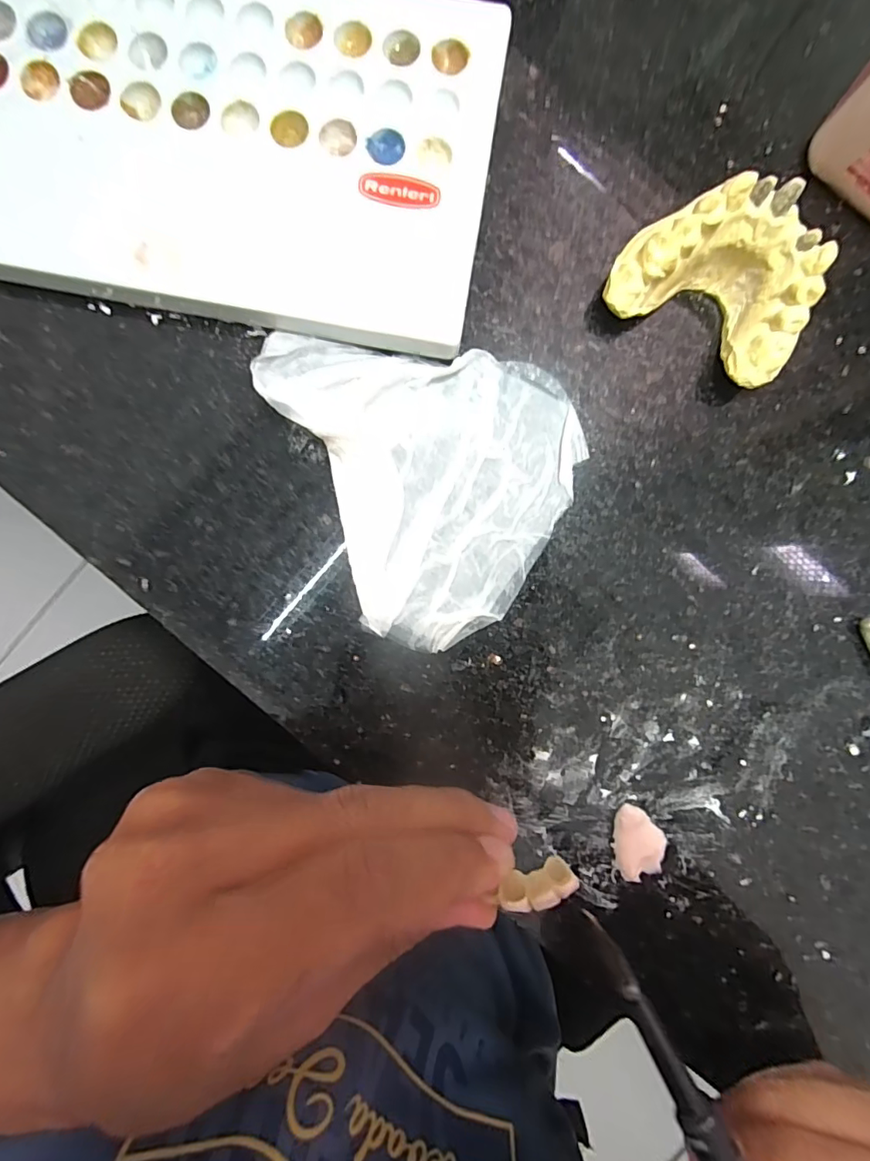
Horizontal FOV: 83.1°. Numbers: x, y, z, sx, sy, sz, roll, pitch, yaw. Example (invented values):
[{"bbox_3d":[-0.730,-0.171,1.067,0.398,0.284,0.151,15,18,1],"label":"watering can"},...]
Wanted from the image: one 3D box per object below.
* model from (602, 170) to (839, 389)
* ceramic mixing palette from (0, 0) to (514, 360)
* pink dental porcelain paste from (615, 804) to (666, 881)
[{"bbox_3d":[0.079,-0.084,0.138,0.053,0.026,0.037,29,91,-2],"label":"model"},{"bbox_3d":[-0.060,-0.123,0.139,0.149,0.012,0.092,10,92,-2],"label":"ceramic mixing palette"},{"bbox_3d":[0.065,0.083,0.154,0.016,0.004,0.023,-2,93,-1],"label":"pink dental porcelain paste"}]

